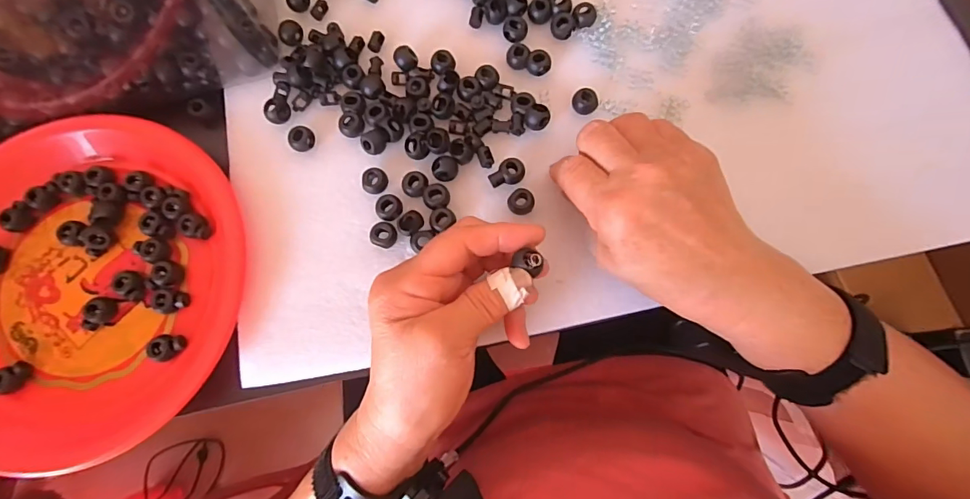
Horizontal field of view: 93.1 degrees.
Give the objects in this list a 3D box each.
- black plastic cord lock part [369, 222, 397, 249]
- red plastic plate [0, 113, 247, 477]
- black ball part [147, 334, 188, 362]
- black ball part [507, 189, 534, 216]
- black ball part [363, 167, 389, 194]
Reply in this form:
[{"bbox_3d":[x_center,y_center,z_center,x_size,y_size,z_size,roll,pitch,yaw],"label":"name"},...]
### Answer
[{"bbox_3d":[-0.067,-0.010,0.308,0.016,0.011,0.016,0,78,2],"label":"black plastic cord lock part"},{"bbox_3d":[-0.272,0.019,0.301,0.220,0.031,0.221,0,78,2],"label":"red plastic plate"},{"bbox_3d":[-0.207,0.064,0.301,0.018,0.014,0.016,-7,78,0],"label":"black ball part"},{"bbox_3d":[0.024,-0.032,0.308,0.017,0.008,0.017,0,78,2],"label":"black ball part"},{"bbox_3d":[-0.075,-0.047,0.314,0.014,0.012,0.018,36,81,9],"label":"black ball part"}]

